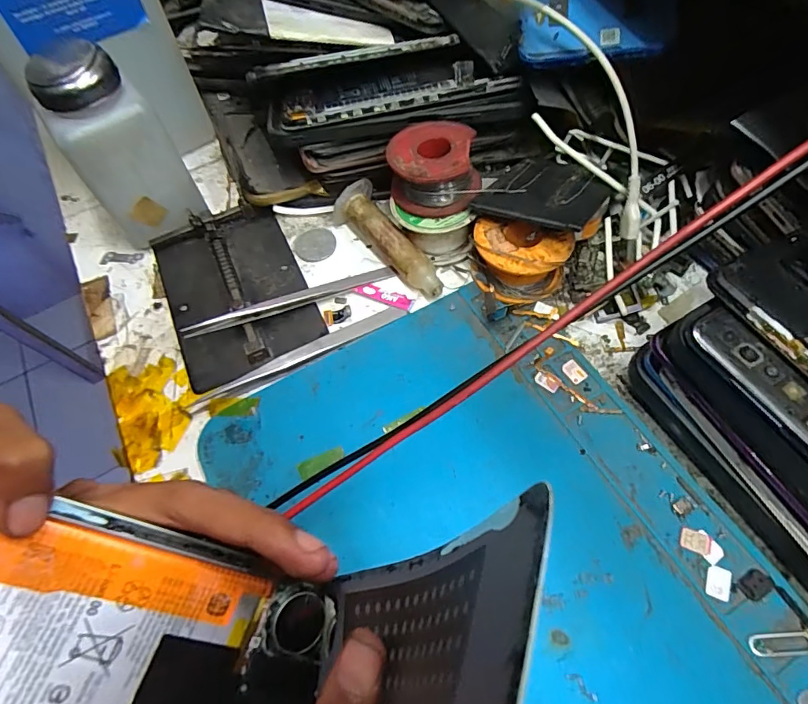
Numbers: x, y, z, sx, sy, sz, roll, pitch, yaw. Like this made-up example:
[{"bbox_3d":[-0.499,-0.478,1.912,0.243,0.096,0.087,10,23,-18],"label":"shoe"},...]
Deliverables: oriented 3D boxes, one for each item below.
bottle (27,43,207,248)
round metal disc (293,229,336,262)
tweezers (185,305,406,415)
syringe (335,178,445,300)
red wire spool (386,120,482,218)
[{"bbox_3d":[-0.164,-0.116,0.273,0.054,0.101,0.055,-27,64,-11],"label":"bottle"},{"bbox_3d":[-0.057,-0.069,0.298,0.026,0.004,0.026,-1,62,3],"label":"round metal disc"},{"bbox_3d":[-0.056,0.002,0.256,0.126,0.007,0.010,-27,64,-11],"label":"tweezers"},{"bbox_3d":[-0.007,-0.067,0.283,0.025,0.022,0.091,-36,66,-15],"label":"syringe"},{"bbox_3d":[0.016,-0.107,0.267,0.048,0.029,0.053,-5,62,1],"label":"red wire spool"}]

